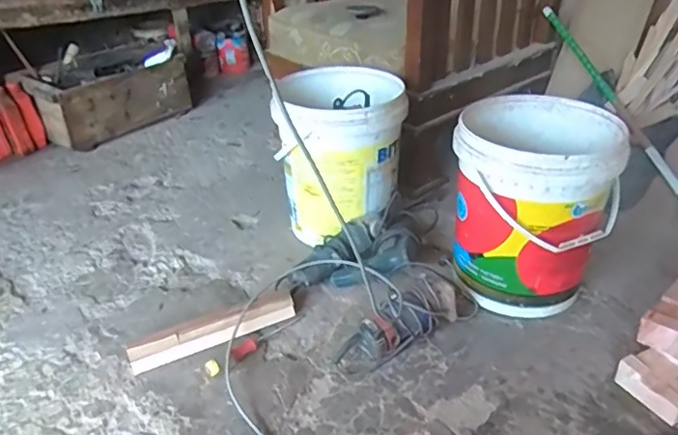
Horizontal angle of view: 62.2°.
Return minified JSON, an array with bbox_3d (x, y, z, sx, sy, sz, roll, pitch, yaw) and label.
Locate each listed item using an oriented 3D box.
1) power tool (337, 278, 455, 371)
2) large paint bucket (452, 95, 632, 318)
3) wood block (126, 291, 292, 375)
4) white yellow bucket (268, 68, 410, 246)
[{"bbox_3d":[0.113,0.191,1.080,0.274,0.078,0.090,-22,37,-27],"label":"power tool"},{"bbox_3d":[0.392,-0.030,1.158,0.300,0.346,0.300,7,34,16],"label":"large paint bucket"},{"bbox_3d":[-0.240,0.223,1.103,0.330,0.043,0.066,-19,35,-23],"label":"wood block"},{"bbox_3d":[0.009,-0.143,1.370,0.294,0.359,0.290,-2,32,1],"label":"white yellow bucket"}]

